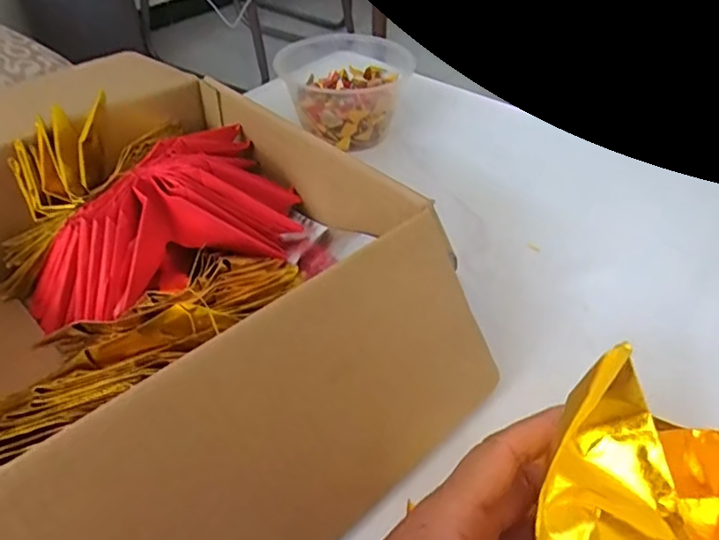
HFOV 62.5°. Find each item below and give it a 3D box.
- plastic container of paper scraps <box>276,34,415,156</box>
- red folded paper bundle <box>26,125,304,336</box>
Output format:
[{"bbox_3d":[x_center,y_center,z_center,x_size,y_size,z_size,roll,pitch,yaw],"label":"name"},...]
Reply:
[{"bbox_3d":[-0.013,-0.190,0.633,0.131,0.087,0.114,2,43,2],"label":"plastic container of paper scraps"},{"bbox_3d":[-0.139,-0.034,0.427,0.193,0.086,0.093,-32,51,-29],"label":"red folded paper bundle"}]

